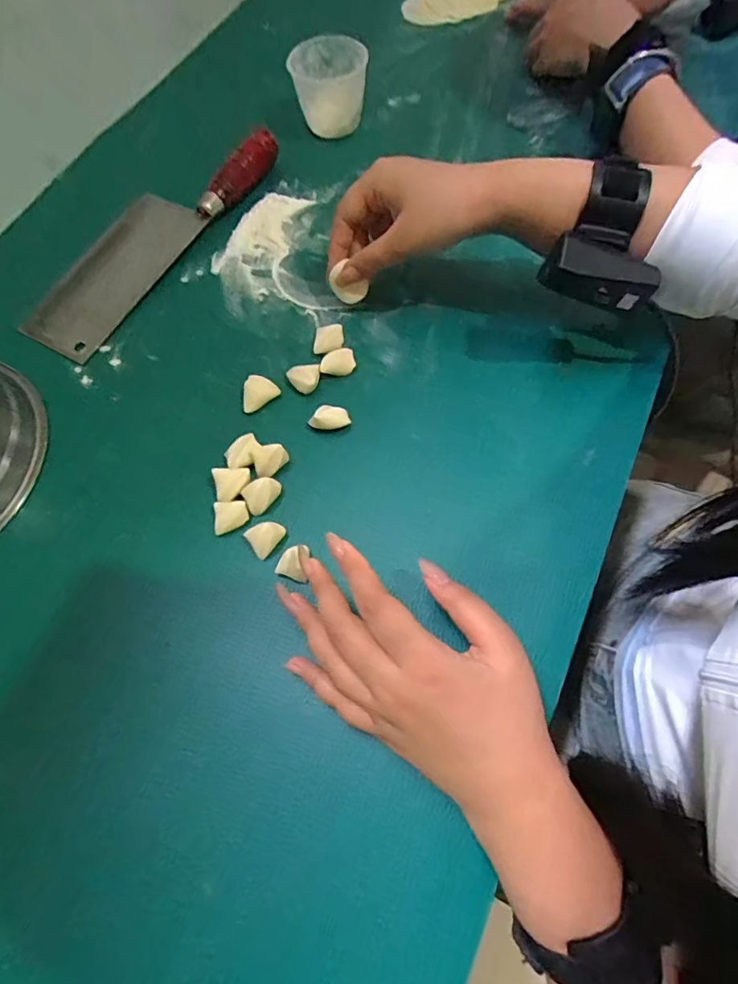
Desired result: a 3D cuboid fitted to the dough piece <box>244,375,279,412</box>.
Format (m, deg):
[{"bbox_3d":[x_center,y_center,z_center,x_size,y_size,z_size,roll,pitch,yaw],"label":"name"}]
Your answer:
[{"bbox_3d":[-0.085,-0.076,0.390,0.029,0.013,0.019,-35,70,-12],"label":"dough piece"}]

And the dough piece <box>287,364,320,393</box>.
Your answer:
[{"bbox_3d":[-0.049,-0.086,0.394,0.025,0.010,0.023,-1,67,2],"label":"dough piece"}]

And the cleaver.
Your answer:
[{"bbox_3d":[-0.194,-0.233,0.453,0.076,0.034,0.266,32,72,15],"label":"cleaver"}]

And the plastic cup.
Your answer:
[{"bbox_3d":[-0.037,-0.393,0.499,0.069,0.056,0.062,-1,67,2],"label":"plastic cup"}]

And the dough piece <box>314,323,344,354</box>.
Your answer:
[{"bbox_3d":[-0.031,-0.120,0.409,0.023,0.011,0.023,2,67,3],"label":"dough piece"}]

